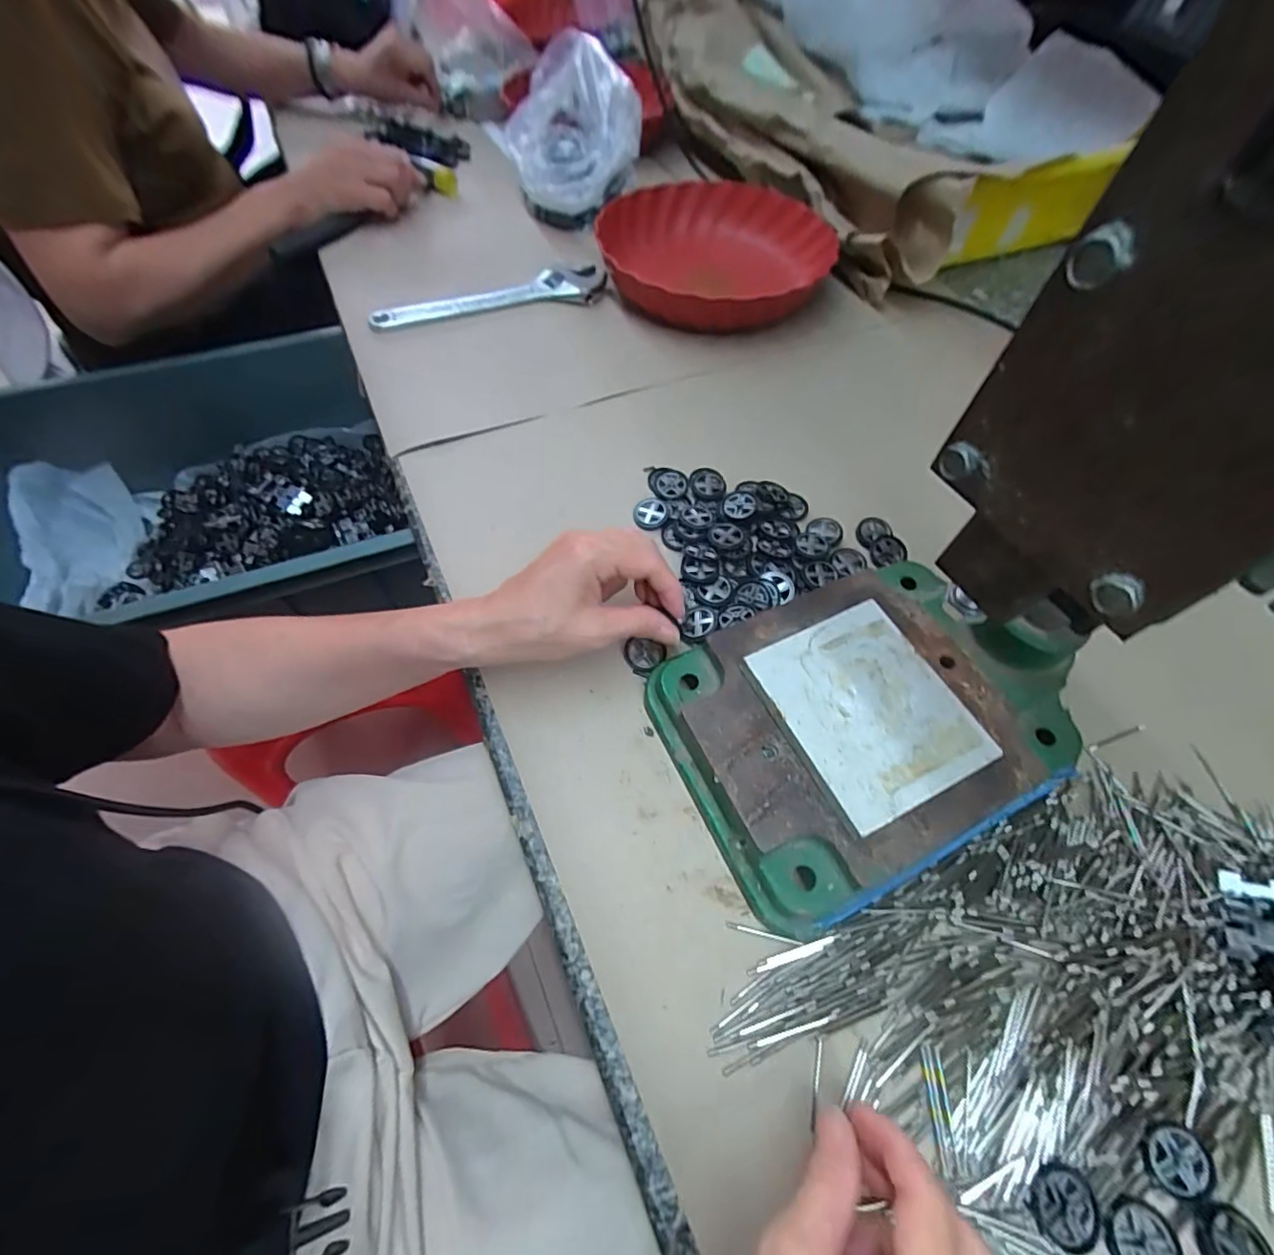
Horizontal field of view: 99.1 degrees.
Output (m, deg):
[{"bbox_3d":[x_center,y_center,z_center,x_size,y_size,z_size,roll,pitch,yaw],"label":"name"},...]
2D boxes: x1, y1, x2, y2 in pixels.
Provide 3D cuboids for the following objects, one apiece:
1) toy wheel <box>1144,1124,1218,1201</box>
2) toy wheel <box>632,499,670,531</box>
[{"bbox_3d":[0.238,0.233,0.236,0.026,0.004,0.024,0,59,0],"label":"toy wheel"},{"bbox_3d":[0.011,-0.088,0.419,0.027,0.006,0.028,0,59,0],"label":"toy wheel"}]

